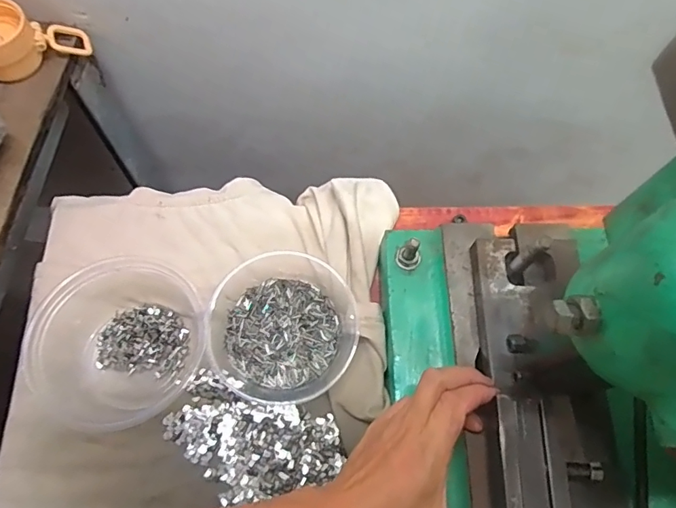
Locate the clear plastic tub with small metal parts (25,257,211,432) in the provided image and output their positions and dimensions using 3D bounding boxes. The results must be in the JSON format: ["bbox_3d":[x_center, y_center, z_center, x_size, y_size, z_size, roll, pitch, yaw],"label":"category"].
[{"bbox_3d":[-0.186,0.072,0.399,0.134,0.061,0.138,1,69,-2],"label":"clear plastic tub with small metal parts"}]

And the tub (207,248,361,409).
[{"bbox_3d":[-0.044,0.059,0.415,0.122,0.039,0.130,1,69,-2],"label":"tub"}]

